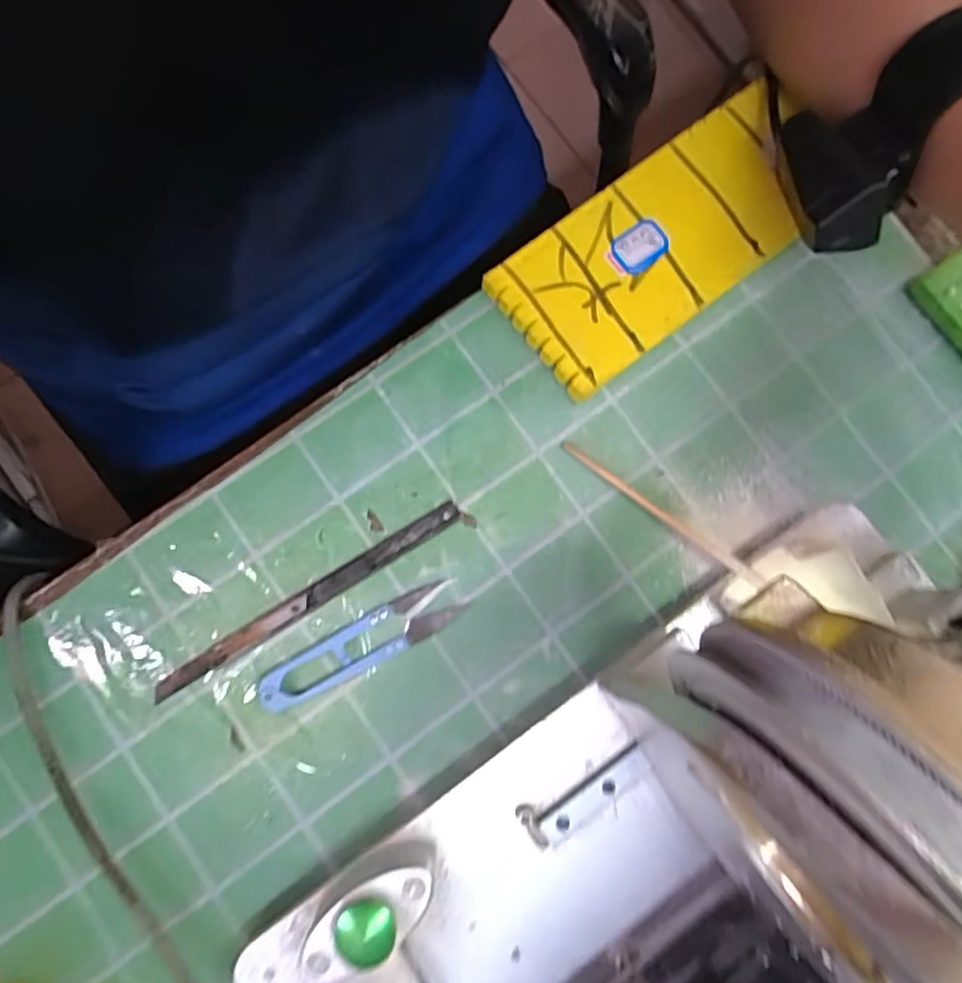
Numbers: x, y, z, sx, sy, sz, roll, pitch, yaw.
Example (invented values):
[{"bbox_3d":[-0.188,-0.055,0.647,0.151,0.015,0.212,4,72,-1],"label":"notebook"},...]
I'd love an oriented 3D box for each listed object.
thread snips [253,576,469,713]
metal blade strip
[{"bbox_3d":[-0.057,0.073,0.295,0.100,0.008,0.023,-27,84,-5],"label":"thread snips"},{"bbox_3d":[-0.081,0.051,0.297,0.160,0.007,0.011,-32,85,-6],"label":"metal blade strip"}]

